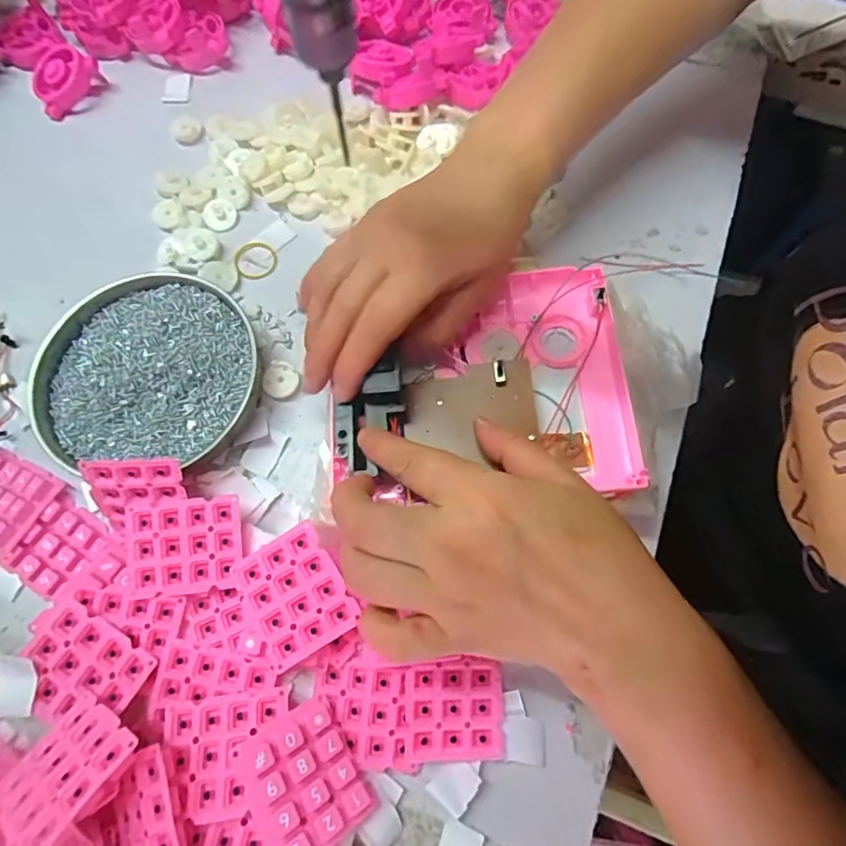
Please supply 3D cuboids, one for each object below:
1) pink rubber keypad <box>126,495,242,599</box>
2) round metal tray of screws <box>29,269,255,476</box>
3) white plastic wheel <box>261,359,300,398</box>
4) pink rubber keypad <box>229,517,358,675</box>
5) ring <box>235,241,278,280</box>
[{"bbox_3d":[-0.131,0.067,0.282,0.058,0.004,0.049,-6,83,-7],"label":"pink rubber keypad"},{"bbox_3d":[-0.175,-0.033,0.325,0.132,0.018,0.123,0,72,1],"label":"round metal tray of screws"},{"bbox_3d":[-0.092,-0.028,0.331,0.022,0.008,0.022,0,72,1],"label":"white plastic wheel"},{"bbox_3d":[-0.067,0.088,0.266,0.049,0.004,0.058,-32,76,-4],"label":"pink rubber keypad"},{"bbox_3d":[-0.119,-0.115,0.364,0.028,0.007,0.030,2,77,-6],"label":"ring"}]

